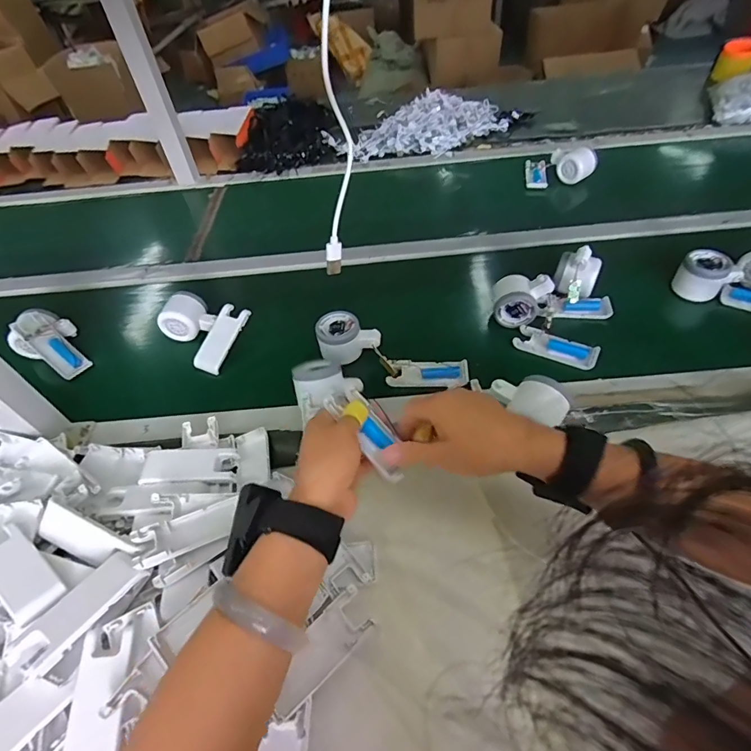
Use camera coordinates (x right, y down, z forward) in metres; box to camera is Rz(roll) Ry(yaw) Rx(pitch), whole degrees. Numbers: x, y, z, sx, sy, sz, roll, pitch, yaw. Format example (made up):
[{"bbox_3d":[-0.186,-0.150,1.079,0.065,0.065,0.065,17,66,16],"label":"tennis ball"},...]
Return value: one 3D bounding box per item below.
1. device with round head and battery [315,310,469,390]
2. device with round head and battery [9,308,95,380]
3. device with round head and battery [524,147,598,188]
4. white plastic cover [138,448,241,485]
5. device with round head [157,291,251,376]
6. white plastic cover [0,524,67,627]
[{"bbox_3d":[0.019,-0.028,0.583,0.204,0.047,0.060,16,53,19],"label":"device with round head and battery"},{"bbox_3d":[-0.474,-0.048,0.644,0.109,0.066,0.076,30,59,27],"label":"device with round head and battery"},{"bbox_3d":[0.373,-0.430,0.889,0.126,0.058,0.087,6,51,11],"label":"device with round head and battery"},{"bbox_3d":[-0.204,0.101,0.489,0.098,0.017,0.039,-6,49,1],"label":"white plastic cover"},{"bbox_3d":[-0.254,-0.069,0.640,0.116,0.047,0.097,19,54,21],"label":"device with round head"},{"bbox_3d":[-0.313,0.171,0.386,0.094,0.008,0.039,38,44,19],"label":"white plastic cover"}]

